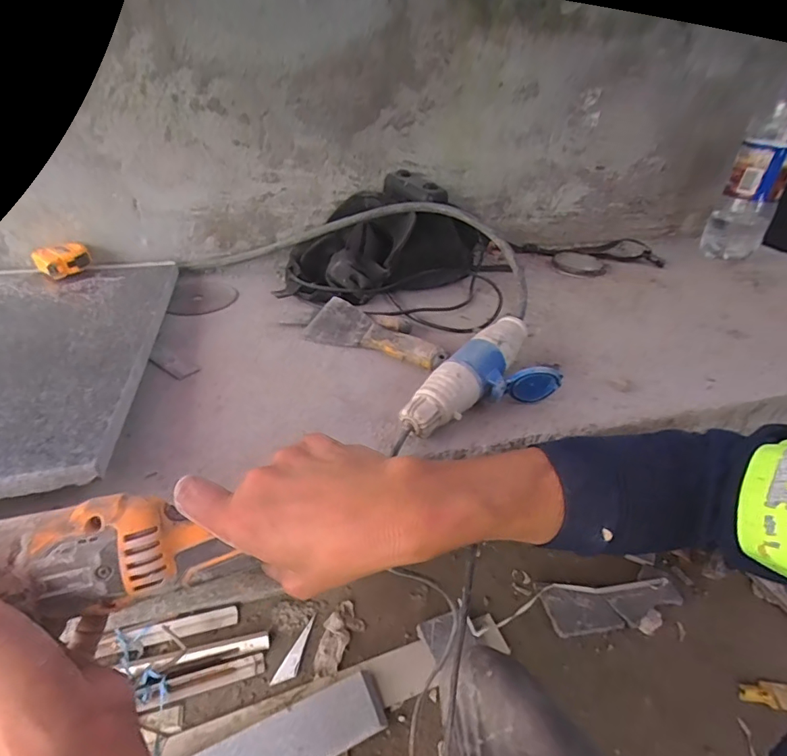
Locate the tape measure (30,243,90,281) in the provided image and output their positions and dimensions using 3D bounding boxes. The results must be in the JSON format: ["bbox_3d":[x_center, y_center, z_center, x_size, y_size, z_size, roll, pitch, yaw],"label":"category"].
[{"bbox_3d":[-0.432,-0.156,0.604,0.048,0.030,0.067,38,52,20],"label":"tape measure"}]

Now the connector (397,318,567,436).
[{"bbox_3d":[0.095,0.007,0.436,0.091,0.054,0.190,26,41,31],"label":"connector"}]

